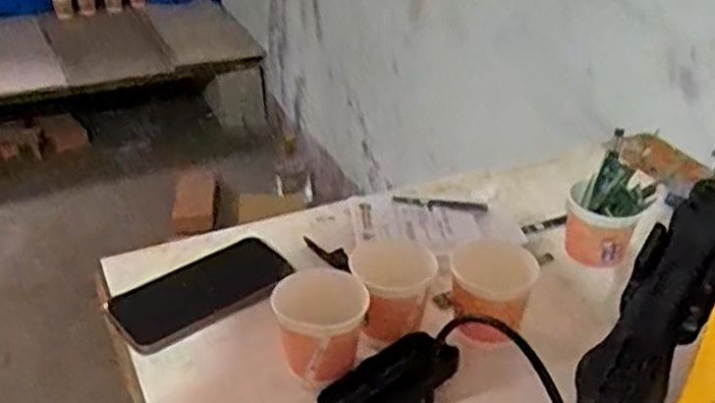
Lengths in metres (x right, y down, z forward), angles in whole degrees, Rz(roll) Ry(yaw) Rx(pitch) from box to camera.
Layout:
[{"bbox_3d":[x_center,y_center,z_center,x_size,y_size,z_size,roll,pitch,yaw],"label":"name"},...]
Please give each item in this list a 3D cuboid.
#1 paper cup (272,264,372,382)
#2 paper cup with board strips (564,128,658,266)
[{"bbox_3d":[-0.028,0.097,0.557,0.065,0.072,0.059,1,32,-2],"label":"paper cup"},{"bbox_3d":[0.232,0.011,0.685,0.069,0.099,0.070,18,35,23],"label":"paper cup with board strips"}]

